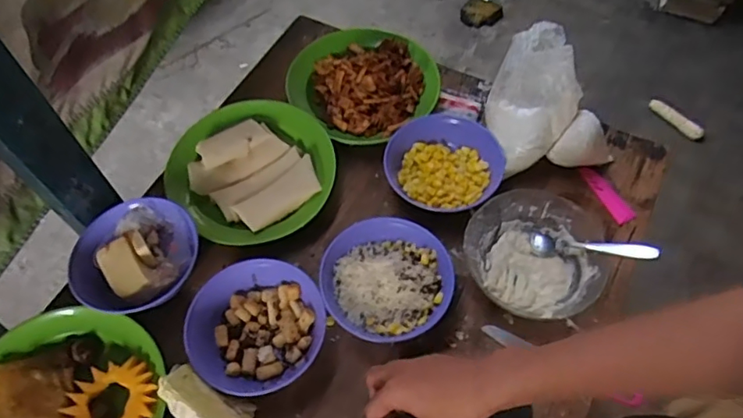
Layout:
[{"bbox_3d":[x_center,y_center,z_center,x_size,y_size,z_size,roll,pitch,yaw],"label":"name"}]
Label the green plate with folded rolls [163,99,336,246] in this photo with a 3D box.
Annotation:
[{"bbox_3d":[-0.150,-0.050,0.714,0.202,0.037,0.199,1,61,-2],"label":"green plate with folded rolls"}]

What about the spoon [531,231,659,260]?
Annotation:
[{"bbox_3d":[0.252,0.044,0.635,0.138,0.018,0.028,3,56,35],"label":"spoon"}]

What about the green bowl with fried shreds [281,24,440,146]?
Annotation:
[{"bbox_3d":[-0.015,-0.191,0.783,0.203,0.064,0.197,1,61,-2],"label":"green bowl with fried shreds"}]

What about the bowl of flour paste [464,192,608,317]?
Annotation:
[{"bbox_3d":[0.187,0.054,0.644,0.153,0.057,0.159,1,61,-2],"label":"bowl of flour paste"}]

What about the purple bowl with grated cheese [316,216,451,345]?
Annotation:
[{"bbox_3d":[0.014,0.081,0.626,0.141,0.037,0.137,1,61,-2],"label":"purple bowl with grated cheese"}]

